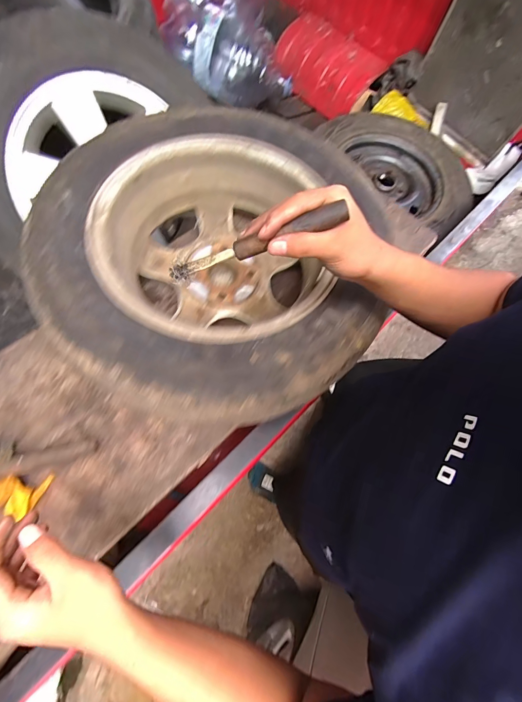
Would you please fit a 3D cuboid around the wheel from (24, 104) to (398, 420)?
[{"bbox_3d":[-0.059,-0.149,0.488,0.447,0.159,0.477,0,73,-1],"label":"wheel"}]

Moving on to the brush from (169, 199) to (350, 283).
[{"bbox_3d":[-0.009,-0.097,0.289,0.168,0.016,0.017,-15,73,17],"label":"brush"}]

